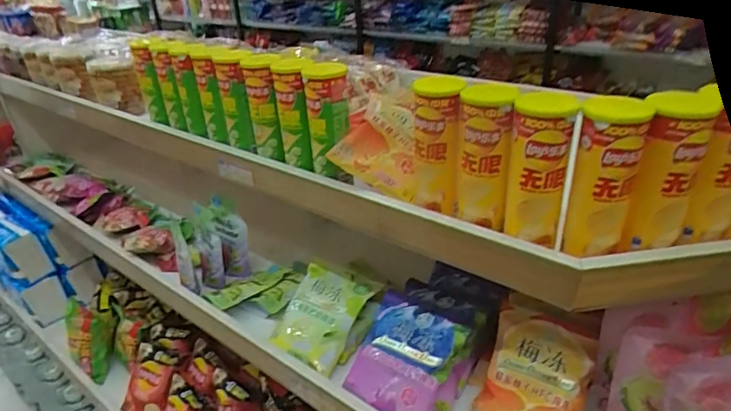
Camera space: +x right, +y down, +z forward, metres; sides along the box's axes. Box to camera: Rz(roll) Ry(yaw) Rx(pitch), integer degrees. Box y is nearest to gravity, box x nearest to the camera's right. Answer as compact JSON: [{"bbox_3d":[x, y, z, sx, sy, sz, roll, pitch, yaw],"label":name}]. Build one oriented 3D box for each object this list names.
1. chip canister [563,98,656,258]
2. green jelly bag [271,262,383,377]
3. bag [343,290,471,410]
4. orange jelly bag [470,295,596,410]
[{"bbox_3d":[0.270,-0.029,0.555,0.068,0.181,0.061,12,33,26],"label":"chip canister"},{"bbox_3d":[-0.085,0.202,0.922,0.157,0.031,0.193,16,60,36],"label":"green jelly bag"},{"bbox_3d":[0.068,0.252,0.807,0.160,0.050,0.177,20,62,30],"label":"bag"},{"bbox_3d":[0.256,0.276,0.738,0.152,0.050,0.201,16,80,37],"label":"orange jelly bag"}]

